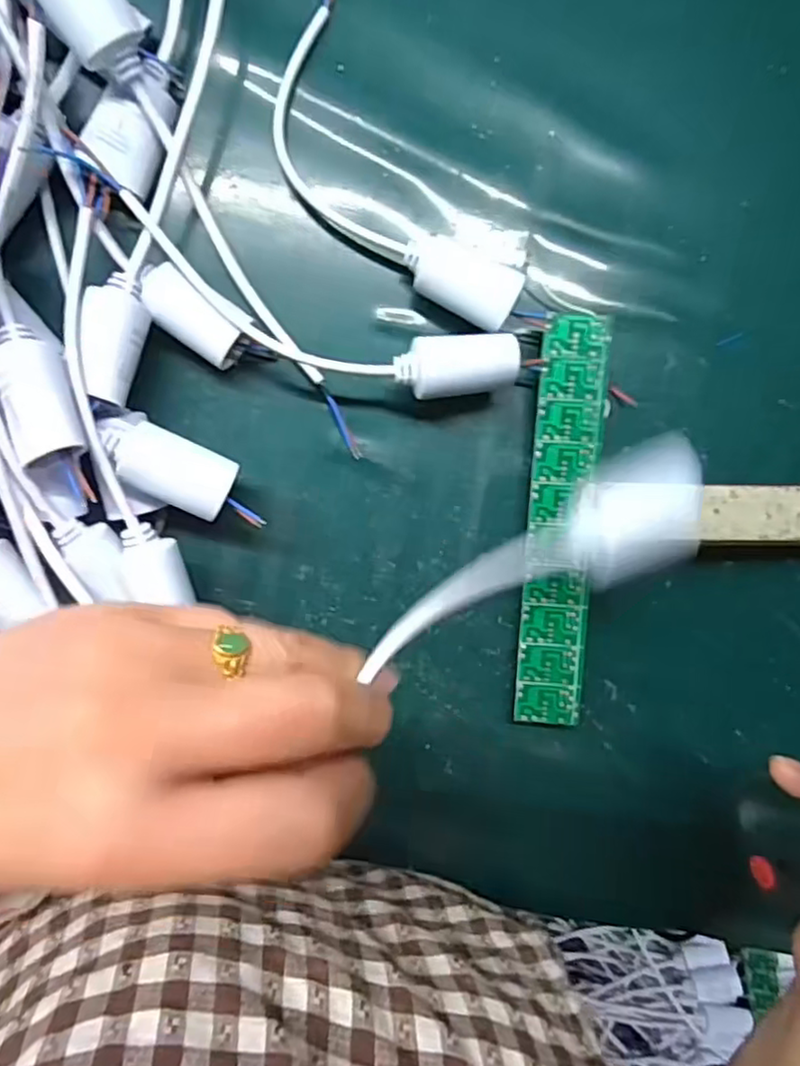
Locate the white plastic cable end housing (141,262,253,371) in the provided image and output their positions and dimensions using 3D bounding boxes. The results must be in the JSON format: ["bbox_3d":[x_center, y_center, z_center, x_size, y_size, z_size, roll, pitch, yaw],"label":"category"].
[{"bbox_3d":[-0.089,-0.095,0.286,0.046,0.024,0.026,35,93,-6],"label":"white plastic cable end housing"}]

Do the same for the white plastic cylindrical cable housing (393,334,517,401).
[{"bbox_3d":[0.024,-0.072,0.288,0.051,0.023,0.025,-4,96,-3],"label":"white plastic cylindrical cable housing"}]

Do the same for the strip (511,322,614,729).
[{"bbox_3d":[0.075,-0.003,0.307,0.030,0.004,0.189,3,96,1],"label":"strip"}]

